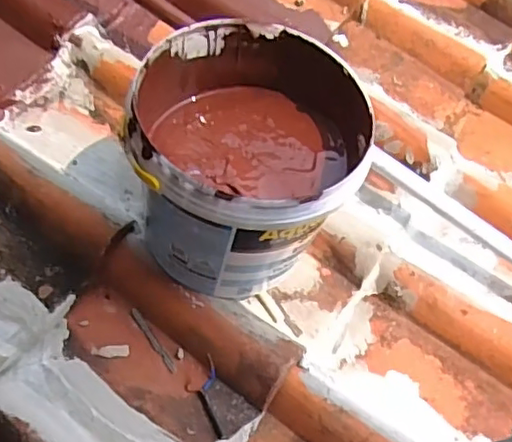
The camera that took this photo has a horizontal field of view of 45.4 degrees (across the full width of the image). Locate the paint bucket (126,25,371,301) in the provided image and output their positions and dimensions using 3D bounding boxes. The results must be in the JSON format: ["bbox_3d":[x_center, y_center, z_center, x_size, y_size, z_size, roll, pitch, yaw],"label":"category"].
[{"bbox_3d":[-0.005,-0.039,0.580,0.189,0.217,0.199,0,53,0],"label":"paint bucket"}]

